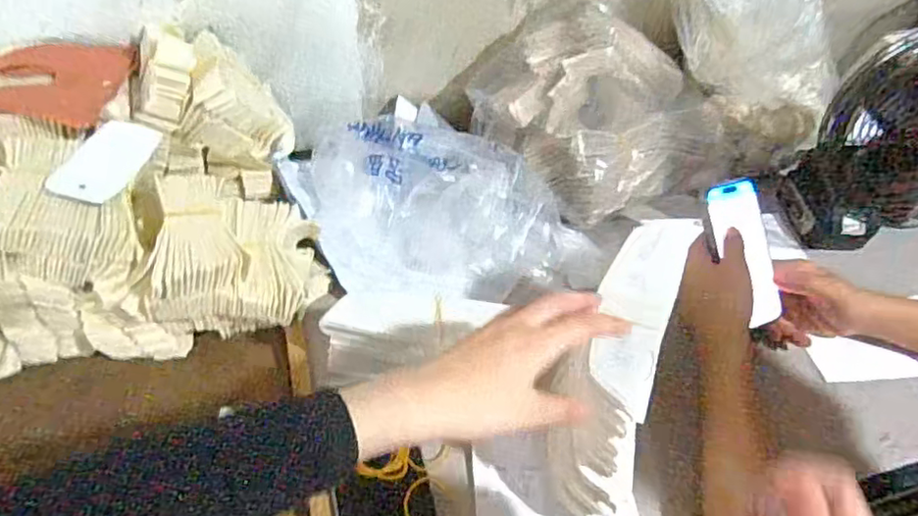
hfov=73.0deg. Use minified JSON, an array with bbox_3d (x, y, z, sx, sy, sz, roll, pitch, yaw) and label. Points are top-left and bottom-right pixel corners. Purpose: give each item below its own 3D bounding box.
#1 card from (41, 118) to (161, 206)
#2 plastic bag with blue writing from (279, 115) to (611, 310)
[{"bbox_3d":[-0.307,-0.087,0.545,0.051,0.008,0.117,22,40,-16],"label":"card"},{"bbox_3d":[-0.019,-0.062,0.683,0.310,0.096,0.206,-5,48,-11],"label":"plastic bag with blue writing"}]

